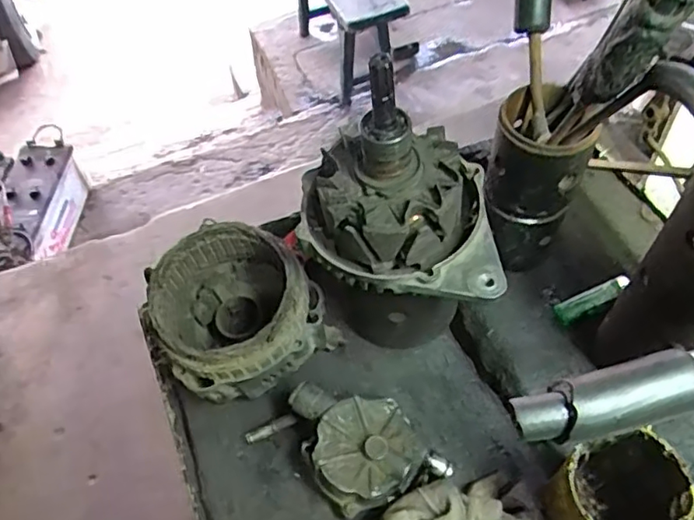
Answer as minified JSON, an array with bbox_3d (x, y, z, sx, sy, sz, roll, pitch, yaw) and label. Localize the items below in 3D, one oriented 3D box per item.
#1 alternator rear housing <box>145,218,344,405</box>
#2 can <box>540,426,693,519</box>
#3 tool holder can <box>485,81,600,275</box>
[{"bbox_3d":[-0.097,0.050,0.520,0.132,0.113,0.125,-2,54,3],"label":"alternator rear housing"},{"bbox_3d":[0.179,0.168,0.408,0.067,0.116,0.074,-19,55,-10],"label":"can"},{"bbox_3d":[0.166,-0.068,0.532,0.076,0.163,0.076,-2,54,3],"label":"tool holder can"}]

